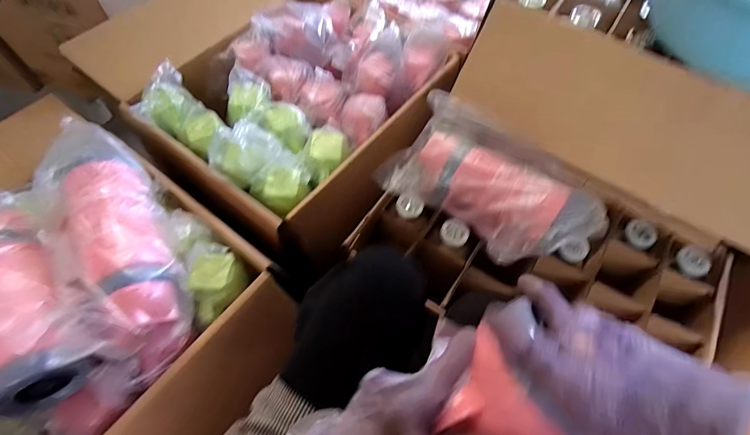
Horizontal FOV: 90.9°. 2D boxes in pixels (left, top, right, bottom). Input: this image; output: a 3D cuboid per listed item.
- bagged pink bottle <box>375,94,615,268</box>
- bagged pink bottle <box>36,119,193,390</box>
[{"bbox_3d":[0.208,-0.058,0.684,0.370,0.111,0.184,37,66,16],"label":"bagged pink bottle"},{"bbox_3d":[-0.383,0.030,0.554,0.135,0.113,0.391,-31,67,-17],"label":"bagged pink bottle"}]

